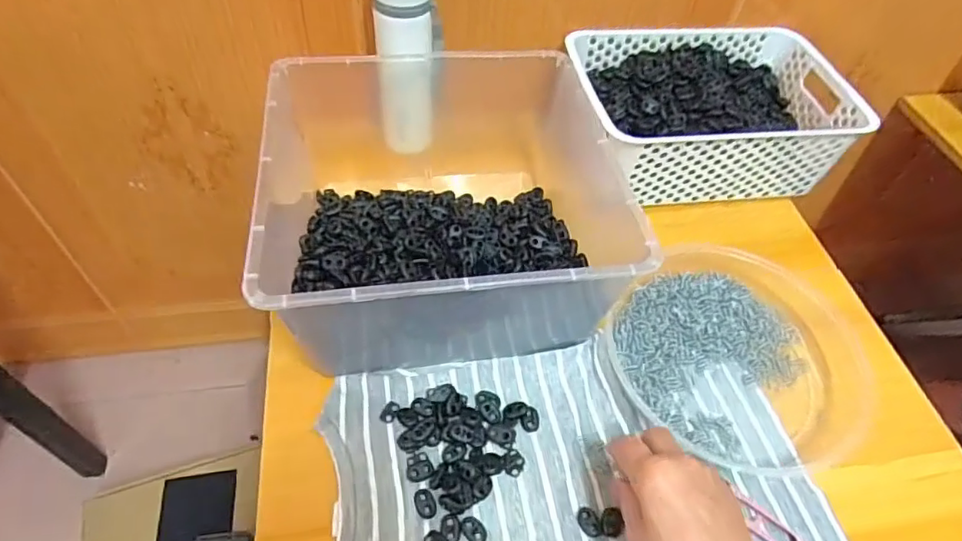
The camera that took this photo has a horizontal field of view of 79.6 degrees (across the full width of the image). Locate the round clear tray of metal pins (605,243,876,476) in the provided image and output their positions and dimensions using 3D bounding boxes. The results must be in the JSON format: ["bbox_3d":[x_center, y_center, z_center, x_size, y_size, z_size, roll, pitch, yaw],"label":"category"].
[{"bbox_3d":[0.227,0.070,0.525,0.205,0.035,0.224,2,52,-3],"label":"round clear tray of metal pins"}]

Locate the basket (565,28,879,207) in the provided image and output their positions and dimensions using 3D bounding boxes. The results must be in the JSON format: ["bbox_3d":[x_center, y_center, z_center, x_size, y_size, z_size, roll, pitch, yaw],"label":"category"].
[{"bbox_3d":[0.259,-0.189,0.683,0.302,0.096,0.203,-5,53,-8],"label":"basket"}]

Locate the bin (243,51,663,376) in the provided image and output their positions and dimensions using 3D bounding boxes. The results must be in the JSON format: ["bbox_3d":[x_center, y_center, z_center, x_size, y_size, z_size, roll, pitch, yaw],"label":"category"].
[{"bbox_3d":[-0.038,-0.085,0.569,0.317,0.130,0.362,-6,53,-9],"label":"bin"}]

